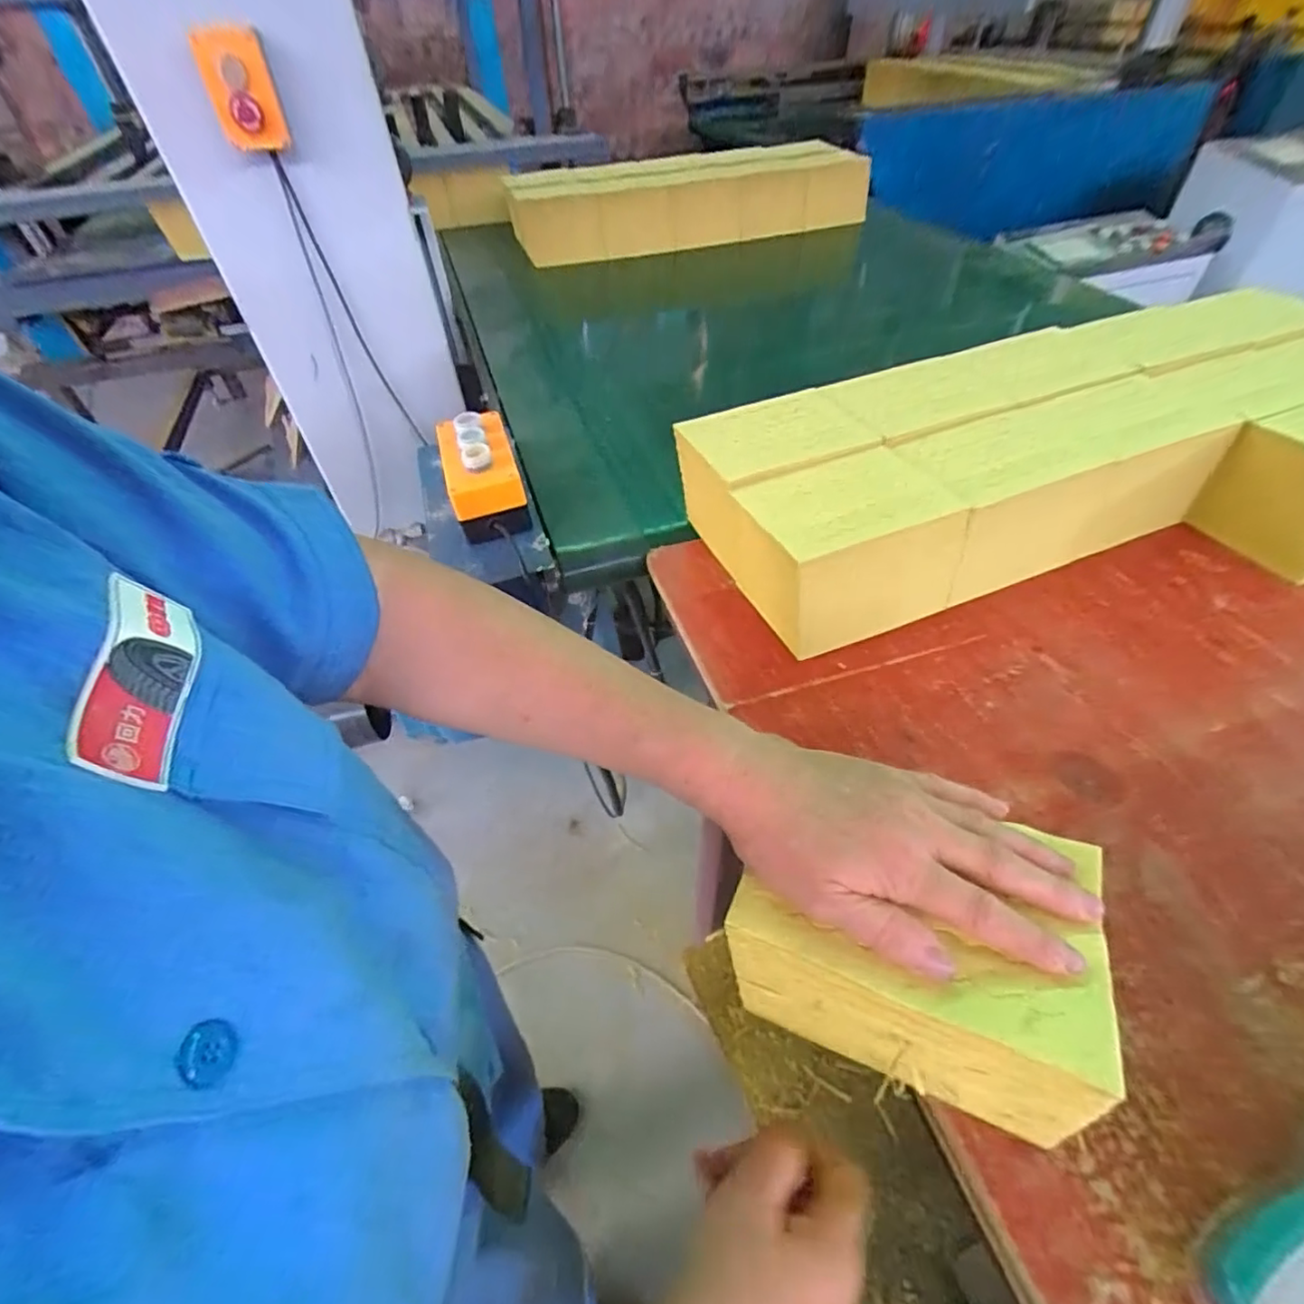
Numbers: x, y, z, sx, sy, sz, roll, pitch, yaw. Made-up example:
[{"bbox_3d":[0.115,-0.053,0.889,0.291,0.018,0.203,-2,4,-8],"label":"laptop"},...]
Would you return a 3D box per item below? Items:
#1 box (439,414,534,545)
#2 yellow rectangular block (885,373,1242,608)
[{"bbox_3d":[-0.180,-0.192,0.653,0.082,0.079,0.144,-16,48,-11],"label":"box"},{"bbox_3d":[0.400,-0.168,0.623,0.329,0.122,0.122,-20,49,-14],"label":"yellow rectangular block"}]

